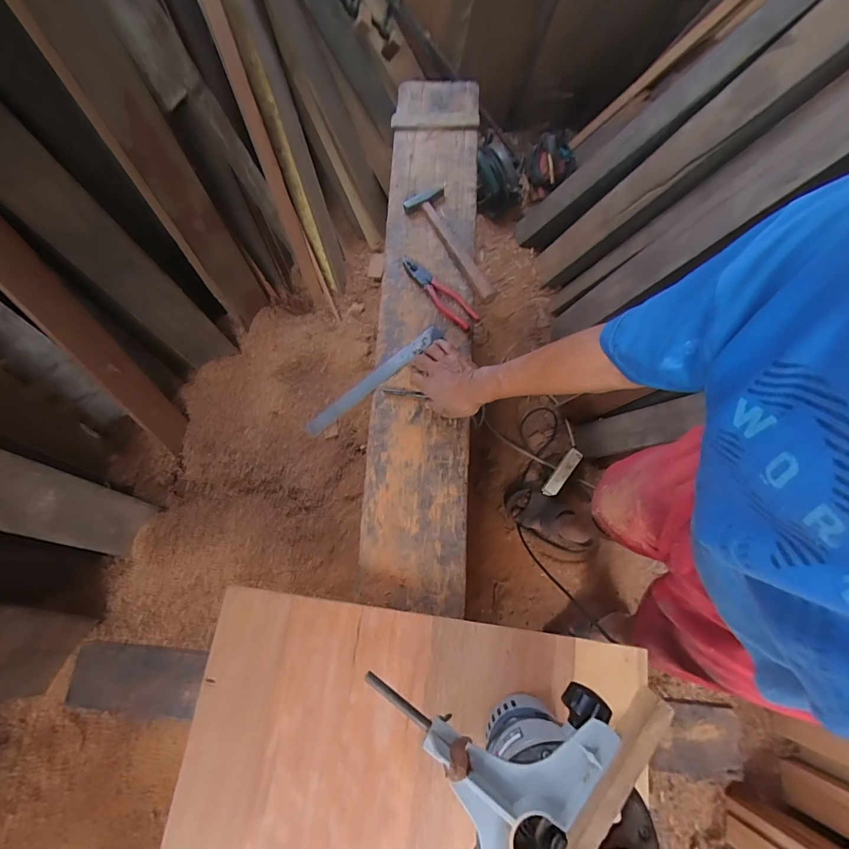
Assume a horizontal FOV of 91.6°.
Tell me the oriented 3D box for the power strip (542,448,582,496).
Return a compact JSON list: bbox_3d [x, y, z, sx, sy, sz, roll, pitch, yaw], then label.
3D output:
[{"bbox_3d":[0.425,0.147,1.274,0.047,0.041,0.161,39,78,8],"label":"power strip"}]

